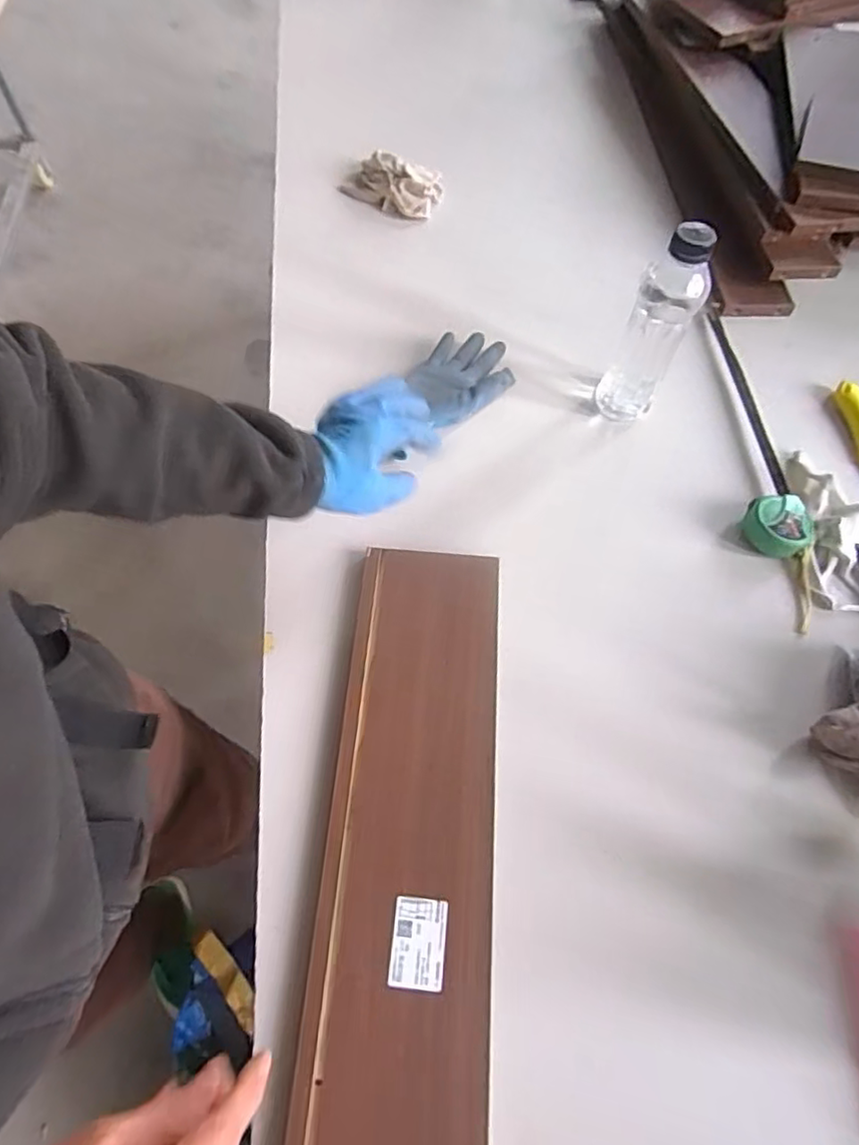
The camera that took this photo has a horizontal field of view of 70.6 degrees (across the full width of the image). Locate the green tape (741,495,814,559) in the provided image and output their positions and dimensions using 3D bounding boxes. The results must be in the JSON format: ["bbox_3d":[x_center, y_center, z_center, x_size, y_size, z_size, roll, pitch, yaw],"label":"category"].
[{"bbox_3d":[0.386,-0.054,0.669,0.069,0.037,0.066,1,63,-2],"label":"green tape"}]

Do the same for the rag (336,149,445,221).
[{"bbox_3d":[-0.054,-0.598,0.933,0.149,0.055,0.088,26,65,11],"label":"rag"}]

